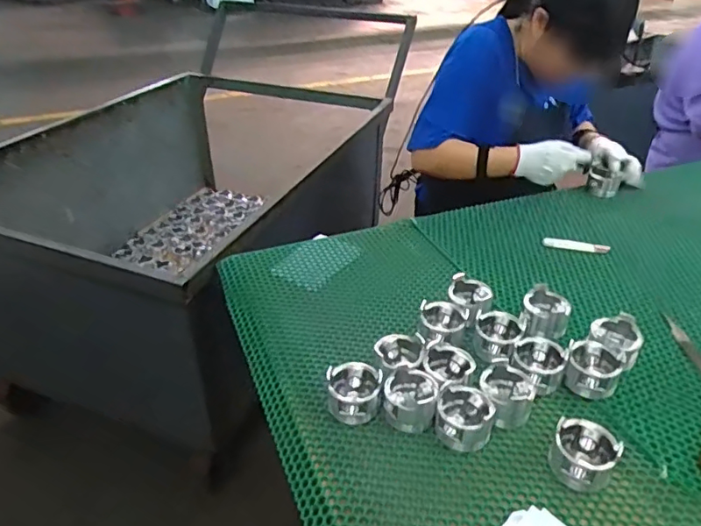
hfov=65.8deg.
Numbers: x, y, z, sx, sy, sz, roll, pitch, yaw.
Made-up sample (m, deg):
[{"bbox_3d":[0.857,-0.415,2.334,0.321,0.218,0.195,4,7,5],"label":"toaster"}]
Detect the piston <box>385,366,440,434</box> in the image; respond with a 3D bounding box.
[{"bbox_3d":[0.072,0.162,0.646,0.060,0.045,0.059,-1,34,1],"label":"piston"}]

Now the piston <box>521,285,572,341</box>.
[{"bbox_3d":[0.277,0.076,0.769,0.062,0.049,0.067,-1,34,1],"label":"piston"}]

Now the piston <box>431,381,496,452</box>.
[{"bbox_3d":[0.131,0.178,0.625,0.062,0.048,0.059,-1,34,1],"label":"piston"}]

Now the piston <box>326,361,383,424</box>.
[{"bbox_3d":[0.005,0.156,0.655,0.065,0.043,0.061,1,34,3],"label":"piston"}]

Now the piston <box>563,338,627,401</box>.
[{"bbox_3d":[0.303,0.134,0.678,0.065,0.046,0.056,20,39,29],"label":"piston"}]

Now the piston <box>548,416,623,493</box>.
[{"bbox_3d":[0.249,0.206,0.582,0.061,0.046,0.061,-27,41,-33],"label":"piston"}]

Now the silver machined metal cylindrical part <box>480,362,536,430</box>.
[{"bbox_3d":[0.187,0.162,0.652,0.064,0.046,0.065,-1,34,1],"label":"silver machined metal cylindrical part"}]

